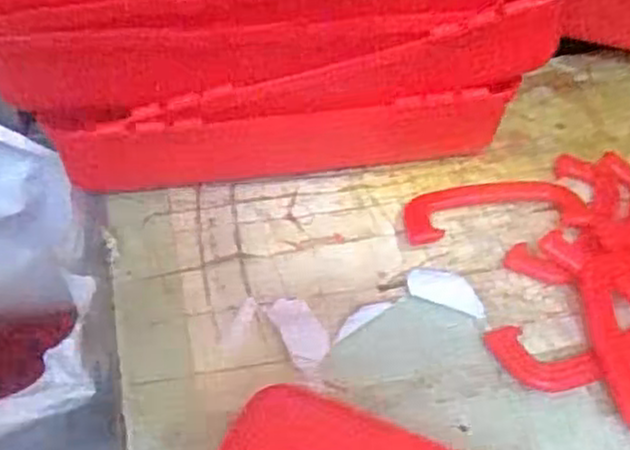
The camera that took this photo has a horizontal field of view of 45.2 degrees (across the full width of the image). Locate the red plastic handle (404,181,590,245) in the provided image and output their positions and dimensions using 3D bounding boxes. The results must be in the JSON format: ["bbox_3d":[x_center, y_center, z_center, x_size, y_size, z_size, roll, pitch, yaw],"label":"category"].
[{"bbox_3d":[0.132,-0.012,0.557,0.134,0.010,0.057,-4,45,-5],"label":"red plastic handle"}]

